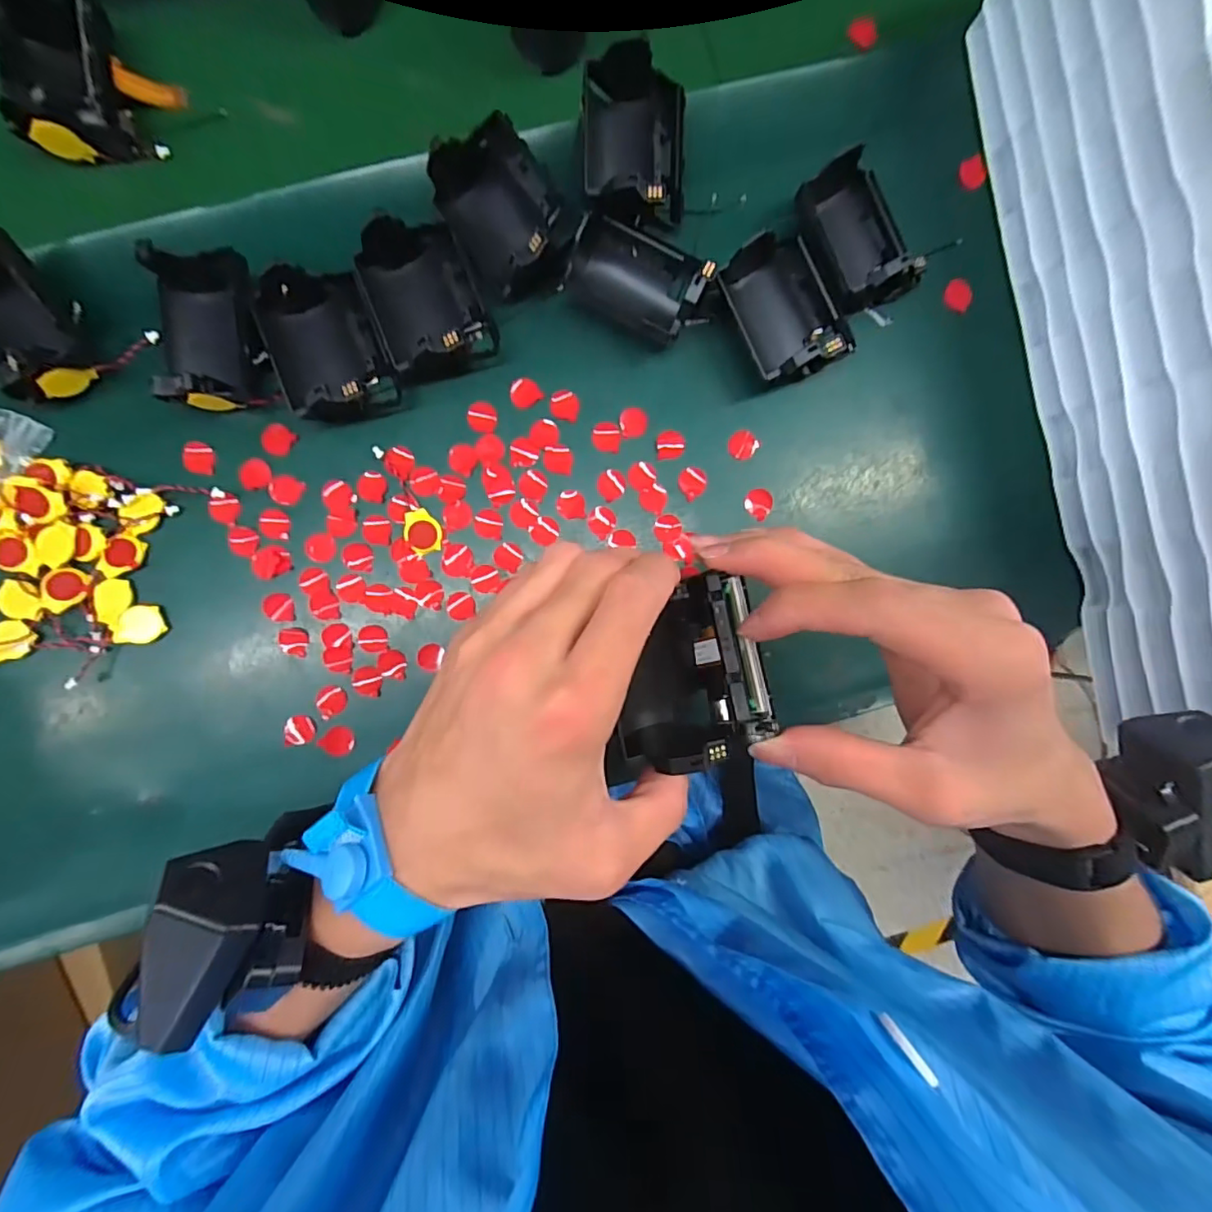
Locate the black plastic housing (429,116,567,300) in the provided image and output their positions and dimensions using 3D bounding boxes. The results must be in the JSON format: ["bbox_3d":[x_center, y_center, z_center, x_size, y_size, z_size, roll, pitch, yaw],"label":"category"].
[{"bbox_3d":[-0.053,-0.202,0.289,0.055,0.033,0.068,-36,95,-2],"label":"black plastic housing"}]

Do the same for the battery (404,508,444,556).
[{"bbox_3d":[-0.100,-0.041,0.311,0.019,0.004,0.024,-14,94,-3],"label":"battery"}]

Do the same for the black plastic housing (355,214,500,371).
[{"bbox_3d":[-0.093,-0.159,0.293,0.055,0.032,0.063,-20,94,-3],"label":"black plastic housing"}]

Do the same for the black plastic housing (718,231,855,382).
[{"bbox_3d":[0.096,-0.160,0.302,0.051,0.041,0.072,-26,94,-3],"label":"black plastic housing"}]

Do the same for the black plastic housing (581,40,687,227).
[{"bbox_3d":[0.015,-0.242,0.294,0.054,0.032,0.076,-1,93,-4],"label":"black plastic housing"}]

